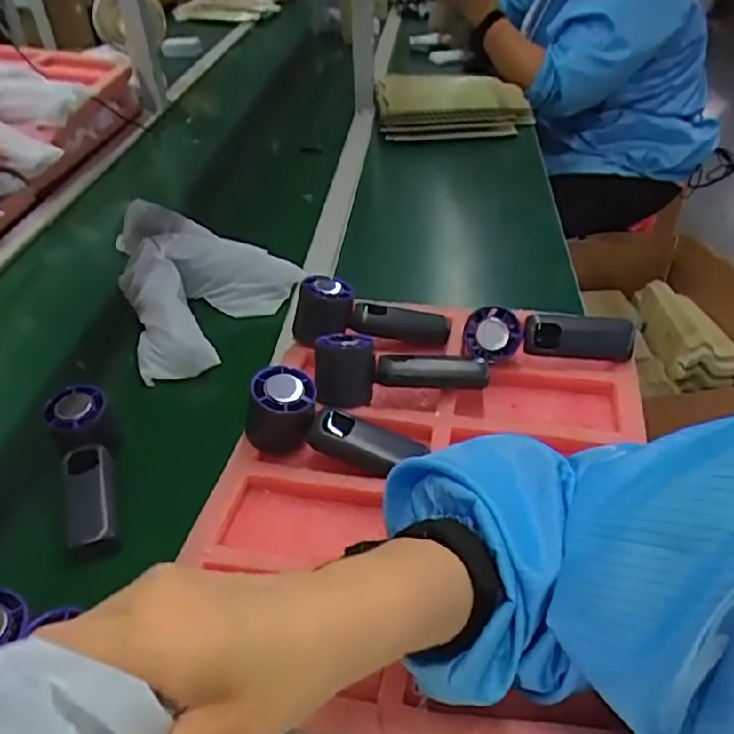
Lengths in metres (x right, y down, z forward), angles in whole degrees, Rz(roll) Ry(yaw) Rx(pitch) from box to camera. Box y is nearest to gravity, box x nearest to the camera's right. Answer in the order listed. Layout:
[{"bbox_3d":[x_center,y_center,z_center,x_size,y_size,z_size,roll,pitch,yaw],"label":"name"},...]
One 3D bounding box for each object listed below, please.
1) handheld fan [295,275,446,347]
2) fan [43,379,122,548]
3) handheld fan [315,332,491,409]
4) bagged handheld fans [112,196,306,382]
[{"bbox_3d":[0.005,-0.047,0.651,0.154,0.055,0.055,8,36,-14],"label":"handheld fan"},{"bbox_3d":[-0.235,0.085,0.545,0.047,0.046,0.148,-13,56,-12],"label":"fan"},{"bbox_3d":[0.031,-0.005,0.584,0.153,0.047,0.060,-4,38,-1],"label":"handheld fan"},{"bbox_3d":[-0.186,-0.115,0.755,0.190,0.070,0.288,-16,40,-15],"label":"bagged handheld fans"}]

